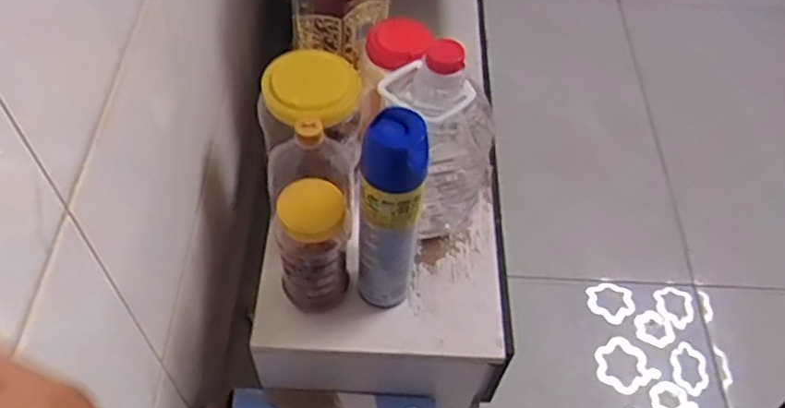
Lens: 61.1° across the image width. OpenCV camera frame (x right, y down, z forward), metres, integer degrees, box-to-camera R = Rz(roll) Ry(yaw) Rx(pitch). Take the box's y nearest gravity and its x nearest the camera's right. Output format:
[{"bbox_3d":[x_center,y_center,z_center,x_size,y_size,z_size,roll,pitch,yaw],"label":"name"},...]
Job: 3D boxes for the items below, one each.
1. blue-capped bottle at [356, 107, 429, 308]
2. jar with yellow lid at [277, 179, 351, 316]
[{"bbox_3d":[-0.004,0.021,0.715,0.062,0.286,0.061,7,54,0],"label":"blue-capped bottle"},{"bbox_3d":[-0.090,0.052,0.752,0.074,0.178,0.069,2,54,-3],"label":"jar with yellow lid"}]

